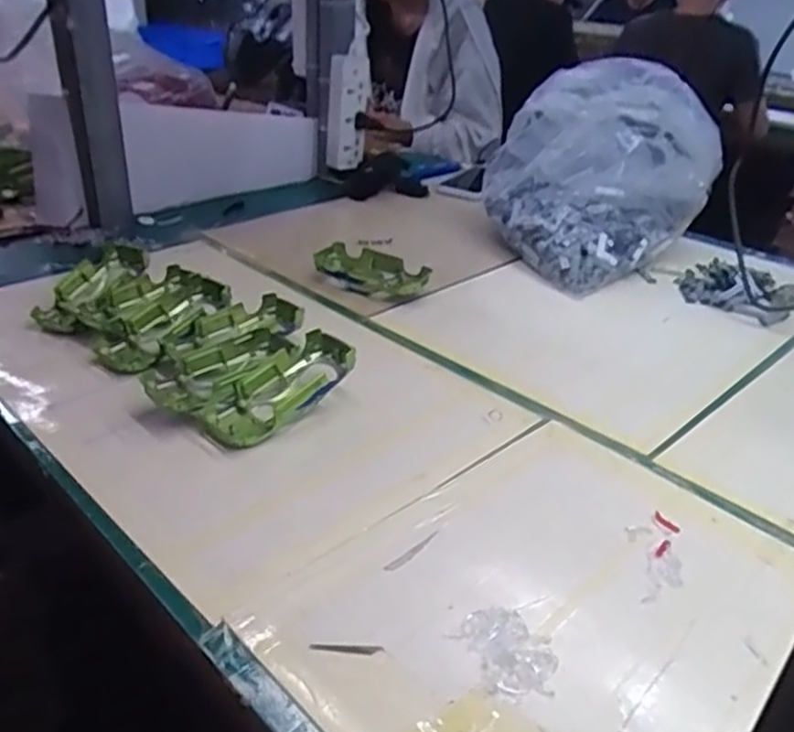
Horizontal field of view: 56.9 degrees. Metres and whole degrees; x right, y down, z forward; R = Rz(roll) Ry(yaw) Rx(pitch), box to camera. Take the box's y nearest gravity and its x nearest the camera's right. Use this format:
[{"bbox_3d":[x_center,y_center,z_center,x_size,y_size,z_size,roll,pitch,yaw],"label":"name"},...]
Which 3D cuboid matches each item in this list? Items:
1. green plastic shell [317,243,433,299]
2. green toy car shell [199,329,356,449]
[{"bbox_3d":[-0.026,-0.106,0.835,0.128,0.031,0.061,14,32,19],"label":"green plastic shell"},{"bbox_3d":[-0.092,0.019,0.598,0.127,0.044,0.057,-25,40,-38],"label":"green toy car shell"}]

